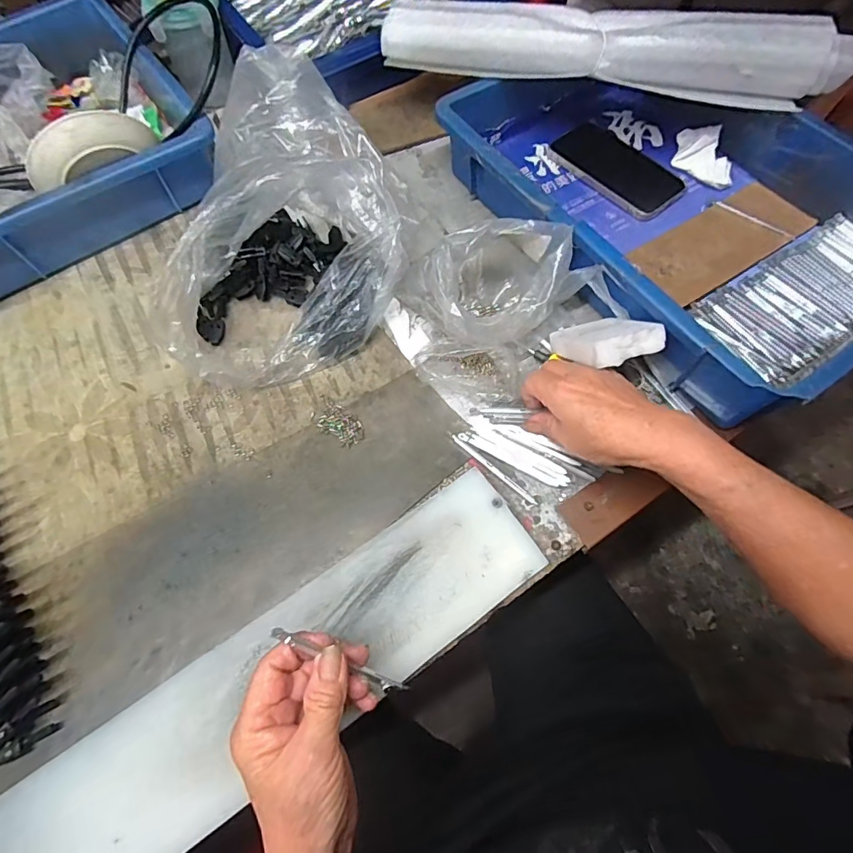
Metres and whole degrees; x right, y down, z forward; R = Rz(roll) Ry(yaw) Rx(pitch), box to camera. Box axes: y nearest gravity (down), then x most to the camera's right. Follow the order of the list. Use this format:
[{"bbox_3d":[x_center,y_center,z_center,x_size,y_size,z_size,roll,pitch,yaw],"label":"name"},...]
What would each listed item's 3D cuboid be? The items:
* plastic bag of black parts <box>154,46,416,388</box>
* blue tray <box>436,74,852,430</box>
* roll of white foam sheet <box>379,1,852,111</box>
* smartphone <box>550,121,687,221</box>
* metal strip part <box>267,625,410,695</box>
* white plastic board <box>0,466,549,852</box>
[{"bbox_3d":[-0.135,-0.179,0.427,0.223,0.131,0.222,-26,68,-8],"label":"plastic bag of black parts"},{"bbox_3d":[0.238,-0.225,0.468,0.279,0.084,0.436,-33,69,-11],"label":"blue tray"},{"bbox_3d":[0.172,-0.370,0.464,0.438,0.051,0.054,11,66,5],"label":"roll of white foam sheet"},{"bbox_3d":[0.214,-0.287,0.525,0.081,0.012,0.142,-37,70,-12],"label":"smartphone"},{"bbox_3d":[-0.049,0.139,0.279,0.096,0.004,0.008,37,69,-21],"label":"metal strip part"},{"bbox_3d":[-0.095,0.172,0.321,0.395,0.010,0.088,-33,69,-15],"label":"white plastic board"}]

